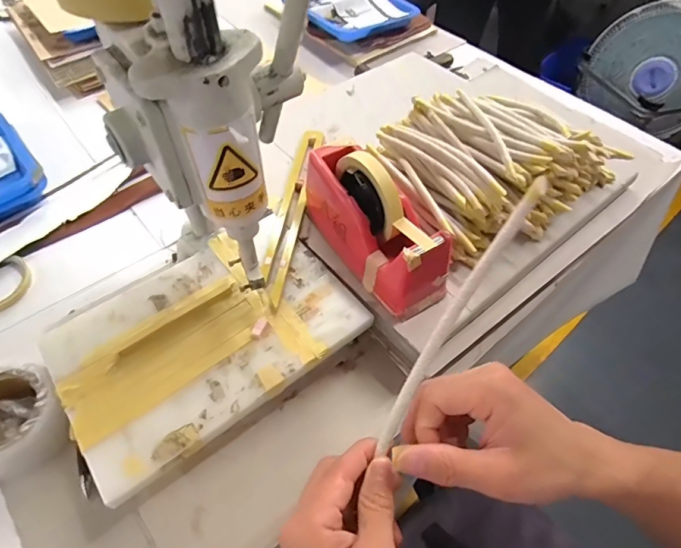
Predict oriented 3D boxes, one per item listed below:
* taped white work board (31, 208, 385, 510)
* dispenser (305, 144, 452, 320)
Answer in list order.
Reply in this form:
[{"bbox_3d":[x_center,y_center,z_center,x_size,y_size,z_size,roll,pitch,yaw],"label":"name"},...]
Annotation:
[{"bbox_3d":[-0.142,0.058,0.469,0.294,0.013,0.204,-32,61,-23],"label":"taped white work board"},{"bbox_3d":[0.037,-0.064,0.484,0.079,0.118,0.206,-32,61,-23],"label":"dispenser"}]

